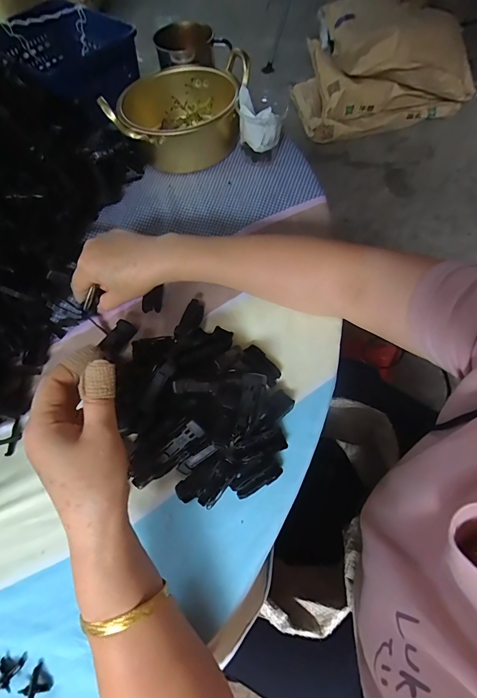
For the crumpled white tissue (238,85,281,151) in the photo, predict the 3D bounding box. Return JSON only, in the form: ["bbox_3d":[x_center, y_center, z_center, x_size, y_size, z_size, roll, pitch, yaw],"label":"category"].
[{"bbox_3d":[0.028,-0.302,0.467,0.052,0.064,0.042,-3,63,2],"label":"crumpled white tissue"}]

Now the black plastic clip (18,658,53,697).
[{"bbox_3d":[-0.151,0.250,0.260,0.020,0.009,0.021,31,69,17],"label":"black plastic clip"}]

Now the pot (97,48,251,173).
[{"bbox_3d":[-0.081,-0.340,0.508,0.179,0.083,0.169,9,64,8],"label":"pot"}]

